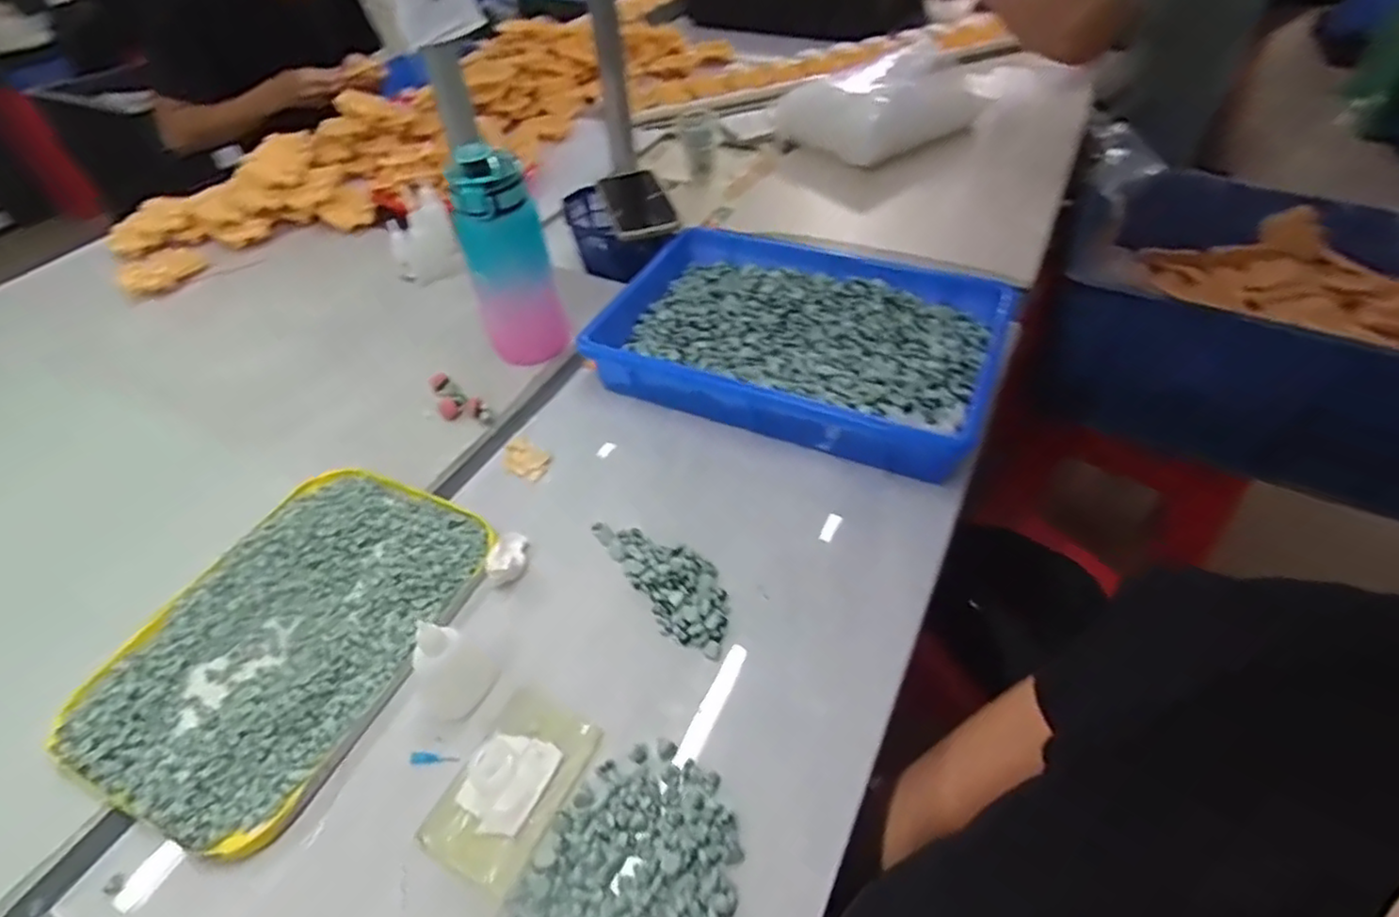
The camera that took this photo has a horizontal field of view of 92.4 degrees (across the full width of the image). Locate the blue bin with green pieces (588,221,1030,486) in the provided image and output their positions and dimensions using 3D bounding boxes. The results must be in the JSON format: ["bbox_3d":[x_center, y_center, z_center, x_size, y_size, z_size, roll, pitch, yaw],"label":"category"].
[{"bbox_3d":[0.096,-0.126,0.673,0.384,0.048,0.249,18,51,21],"label":"blue bin with green pieces"}]

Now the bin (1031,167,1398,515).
[{"bbox_3d":[0.789,-0.174,0.941,0.511,0.281,0.373,21,52,23],"label":"bin"}]

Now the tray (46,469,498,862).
[{"bbox_3d":[-0.302,0.125,0.503,0.202,0.020,0.271,17,50,20],"label":"tray"}]

